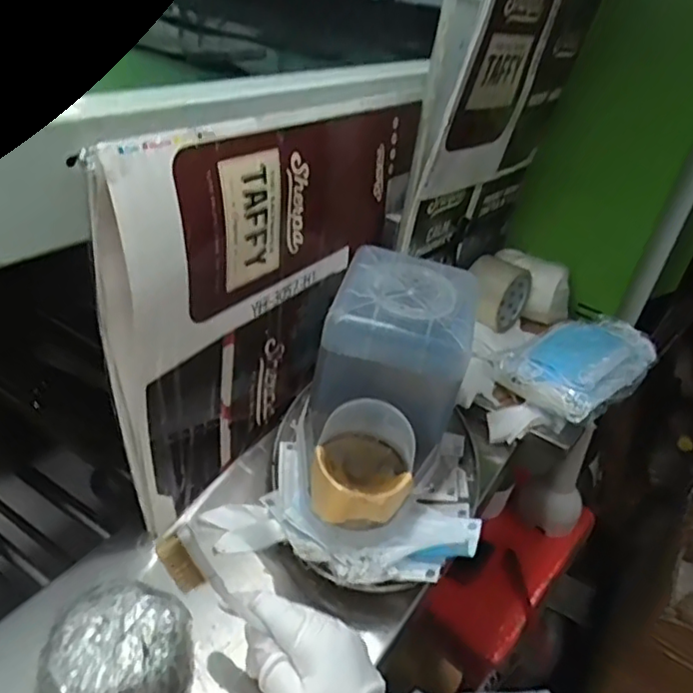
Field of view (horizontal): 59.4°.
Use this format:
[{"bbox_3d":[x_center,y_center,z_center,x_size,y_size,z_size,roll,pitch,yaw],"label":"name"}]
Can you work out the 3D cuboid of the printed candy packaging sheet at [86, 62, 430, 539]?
[{"bbox_3d":[-0.059,-0.070,0.591,0.052,0.312,0.412,21,38,22],"label":"printed candy packaging sheet"}]

